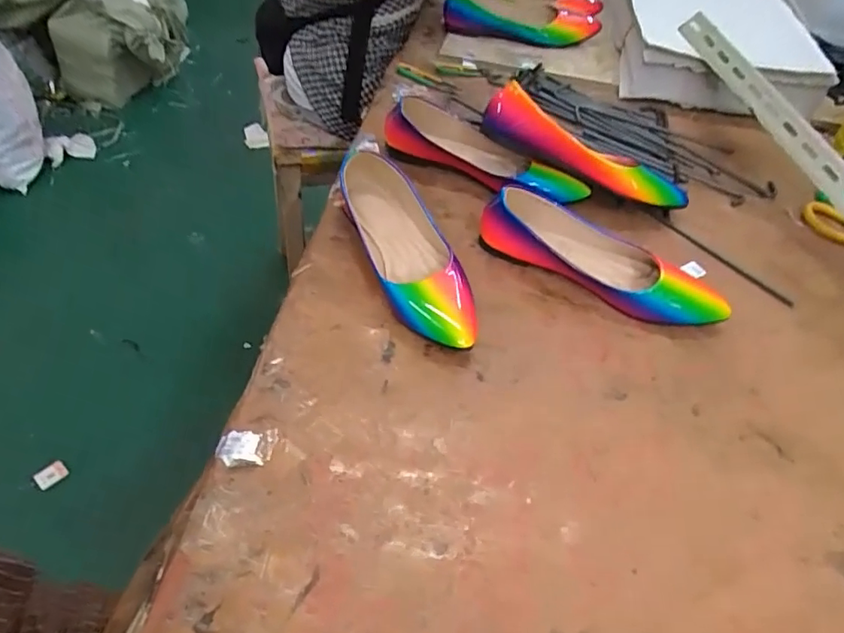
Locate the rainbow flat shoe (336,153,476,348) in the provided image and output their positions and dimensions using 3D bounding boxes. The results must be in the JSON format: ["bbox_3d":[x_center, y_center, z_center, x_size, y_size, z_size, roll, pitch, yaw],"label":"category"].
[{"bbox_3d":[-0.012,-0.071,0.547,0.084,0.049,0.256,-15,52,-18],"label":"rainbow flat shoe"}]

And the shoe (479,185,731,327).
[{"bbox_3d":[0.184,-0.067,0.561,0.241,0.054,0.088,28,52,17],"label":"shoe"}]

